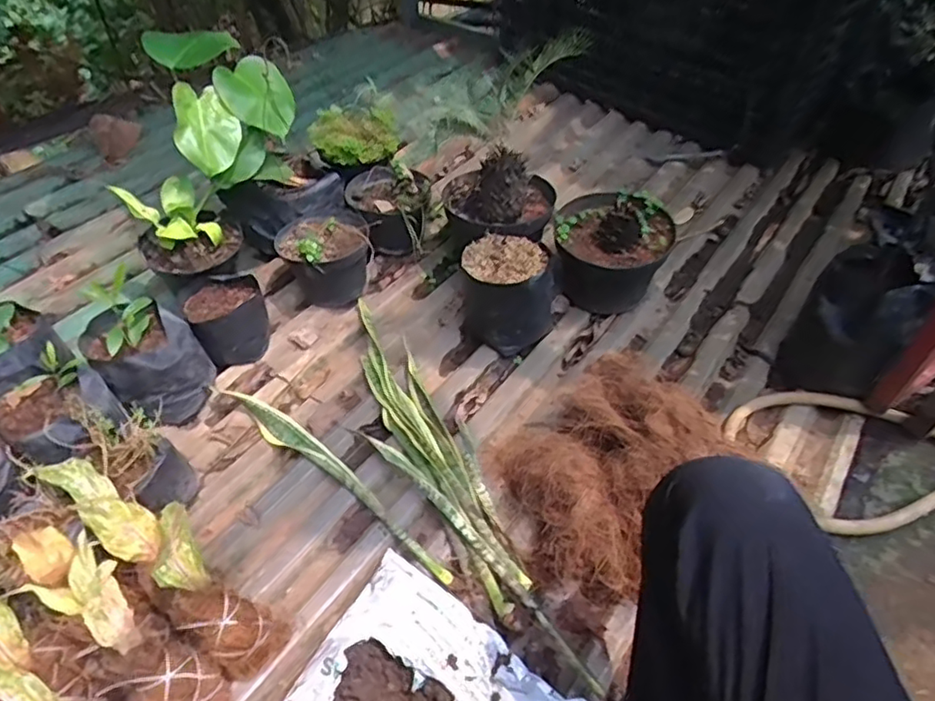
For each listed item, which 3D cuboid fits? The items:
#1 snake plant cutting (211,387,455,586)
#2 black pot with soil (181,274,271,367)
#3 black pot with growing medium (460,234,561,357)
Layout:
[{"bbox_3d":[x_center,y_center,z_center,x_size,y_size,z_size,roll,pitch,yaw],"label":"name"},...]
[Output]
[{"bbox_3d":[-0.202,0.185,0.940,0.484,0.027,0.052,34,53,24],"label":"snake plant cutting"},{"bbox_3d":[-0.422,-0.053,1.092,0.128,0.110,0.120,3,47,-3],"label":"black pot with soil"},{"bbox_3d":[0.079,-0.111,1.132,0.174,0.176,0.167,3,47,-3],"label":"black pot with growing medium"}]

